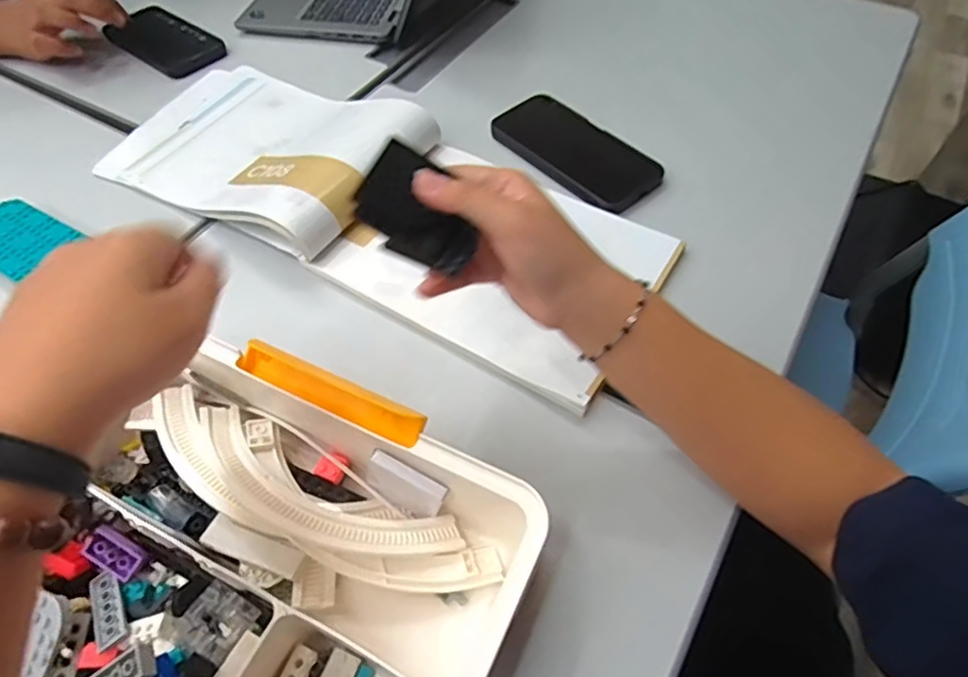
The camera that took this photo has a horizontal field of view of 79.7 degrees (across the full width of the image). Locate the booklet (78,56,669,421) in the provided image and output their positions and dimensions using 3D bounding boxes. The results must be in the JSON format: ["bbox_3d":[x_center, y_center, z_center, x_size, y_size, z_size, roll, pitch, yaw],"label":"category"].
[{"bbox_3d":[-0.110,-0.142,0.522,0.547,0.047,0.203,25,60,19],"label":"booklet"}]

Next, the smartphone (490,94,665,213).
[{"bbox_3d":[0.088,-0.185,0.570,0.087,0.016,0.176,-35,61,-20],"label":"smartphone"}]

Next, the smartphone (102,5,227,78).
[{"bbox_3d":[-0.389,-0.363,0.702,0.165,0.008,0.081,32,62,22],"label":"smartphone"}]

